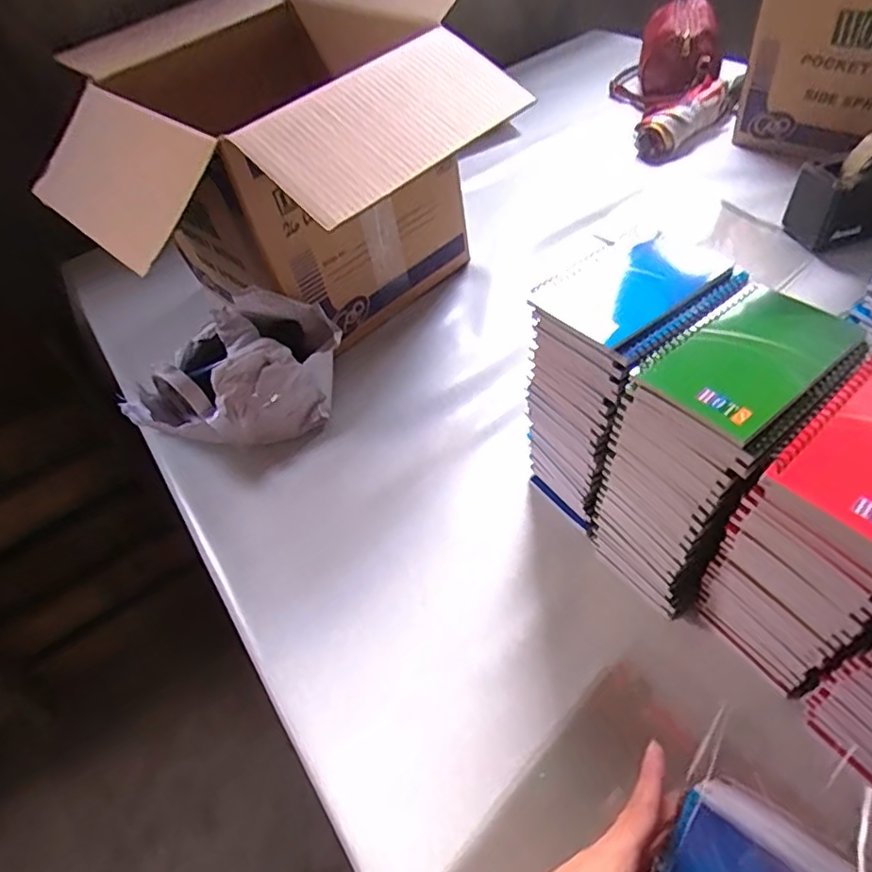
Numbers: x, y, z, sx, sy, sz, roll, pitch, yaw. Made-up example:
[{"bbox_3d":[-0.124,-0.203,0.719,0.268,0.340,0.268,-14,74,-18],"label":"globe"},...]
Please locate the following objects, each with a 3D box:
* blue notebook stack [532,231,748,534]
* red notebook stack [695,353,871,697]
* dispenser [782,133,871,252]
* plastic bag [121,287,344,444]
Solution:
[{"bbox_3d":[0.151,-0.034,0.514,0.135,0.224,0.107,-40,54,-21],"label":"blue notebook stack"},{"bbox_3d":[0.271,0.066,0.402,0.136,0.212,0.095,-40,55,-20],"label":"red notebook stack"},{"bbox_3d":[0.526,-0.305,0.737,0.125,0.131,0.070,-8,50,5],"label":"dispenser"},{"bbox_3d":[-0.221,-0.064,0.662,0.229,0.115,0.122,-12,51,1],"label":"plastic bag"}]

